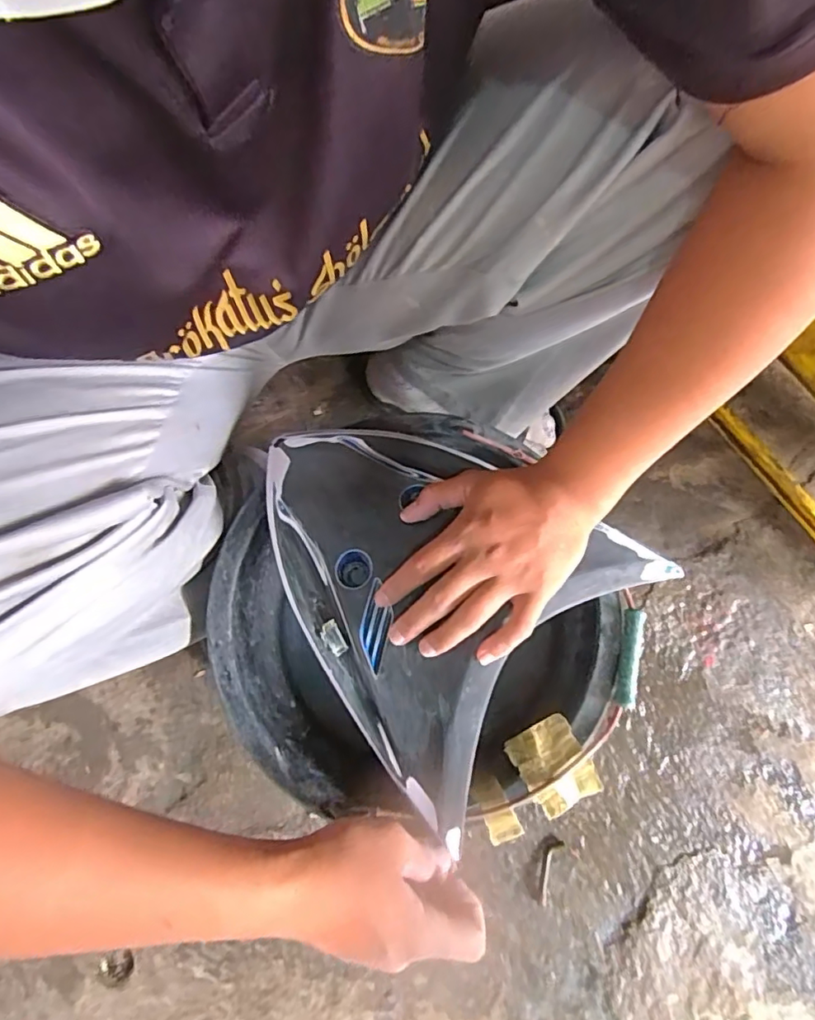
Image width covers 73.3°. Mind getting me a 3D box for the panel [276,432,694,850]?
[{"bbox_3d":[-0.012,0.053,0.417,0.278,0.051,0.234,35,81,8],"label":"panel"}]

